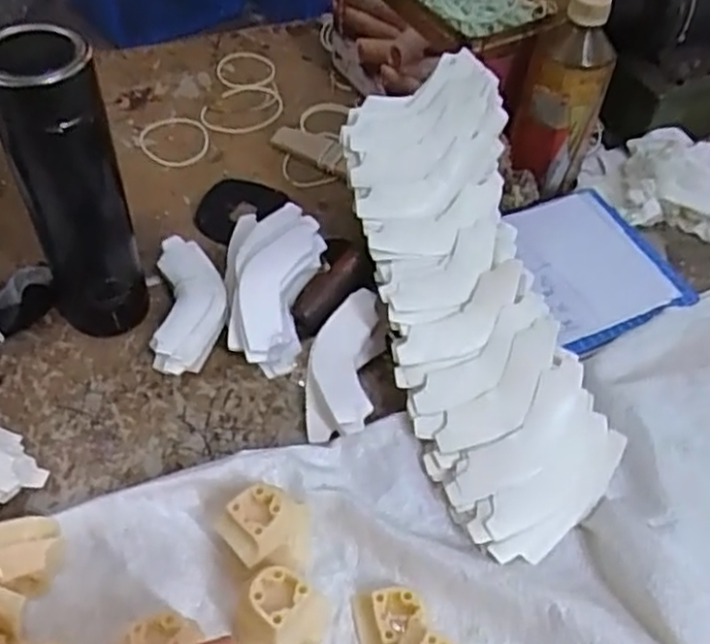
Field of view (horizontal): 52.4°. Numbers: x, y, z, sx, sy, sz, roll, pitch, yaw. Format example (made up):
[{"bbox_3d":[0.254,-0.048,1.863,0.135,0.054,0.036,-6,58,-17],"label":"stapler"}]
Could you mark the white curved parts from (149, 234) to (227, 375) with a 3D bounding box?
[{"bbox_3d":[-0.129,-0.012,0.569,0.053,0.031,0.121,-2,51,-6],"label":"white curved parts"}]

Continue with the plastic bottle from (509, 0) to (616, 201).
[{"bbox_3d":[0.177,-0.191,0.625,0.070,0.169,0.070,19,52,11],"label":"plastic bottle"}]

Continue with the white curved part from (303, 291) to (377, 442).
[{"bbox_3d":[-0.011,0.032,0.535,0.046,0.028,0.118,4,51,0],"label":"white curved part"}]

